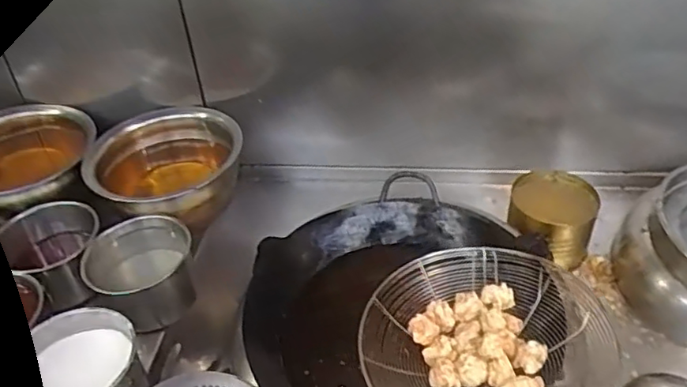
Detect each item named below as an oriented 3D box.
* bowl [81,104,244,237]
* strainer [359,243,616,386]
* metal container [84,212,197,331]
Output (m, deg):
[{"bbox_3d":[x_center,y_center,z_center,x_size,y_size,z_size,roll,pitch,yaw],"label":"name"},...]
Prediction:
[{"bbox_3d":[-0.346,-0.045,1.164,0.281,0.129,0.279,-2,38,2],"label":"bowl"},{"bbox_3d":[0.102,0.219,0.551,0.211,0.100,0.504,5,25,11],"label":"strainer"},{"bbox_3d":[-0.327,0.133,0.988,0.159,0.110,0.169,-2,38,2],"label":"metal container"}]

